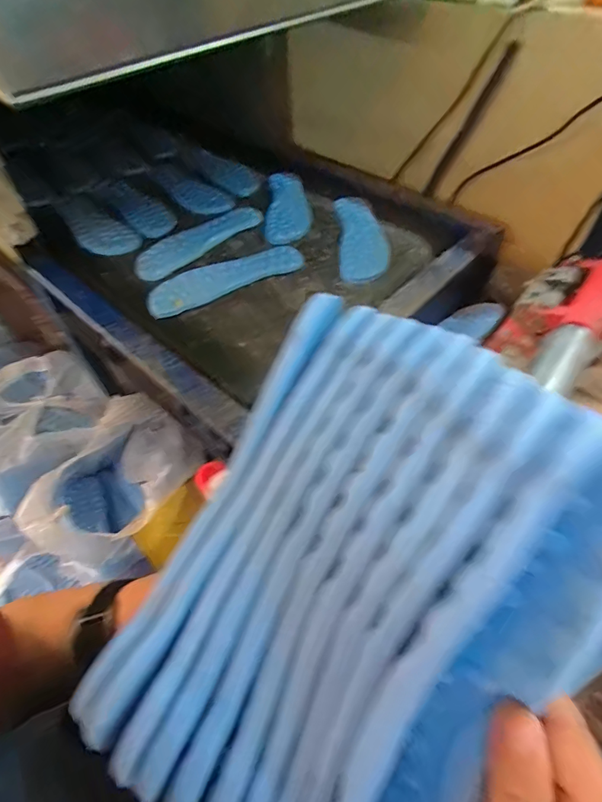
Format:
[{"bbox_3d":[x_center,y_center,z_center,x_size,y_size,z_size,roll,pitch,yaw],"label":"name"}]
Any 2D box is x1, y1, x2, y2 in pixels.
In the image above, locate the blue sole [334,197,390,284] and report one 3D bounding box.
[{"bbox_3d":[0.102,-0.277,0.724,0.079,0.013,0.224,-1,53,1],"label":"blue sole"}]

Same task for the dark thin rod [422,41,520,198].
[{"bbox_3d":[0.269,-0.443,0.705,0.020,0.250,0.010,45,64,7],"label":"dark thin rod"}]

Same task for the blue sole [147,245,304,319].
[{"bbox_3d":[-0.116,-0.194,0.664,0.246,0.021,0.083,-21,55,-14],"label":"blue sole"}]

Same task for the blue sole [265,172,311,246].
[{"bbox_3d":[-0.024,-0.372,0.804,0.078,0.021,0.235,-1,53,1],"label":"blue sole"}]

